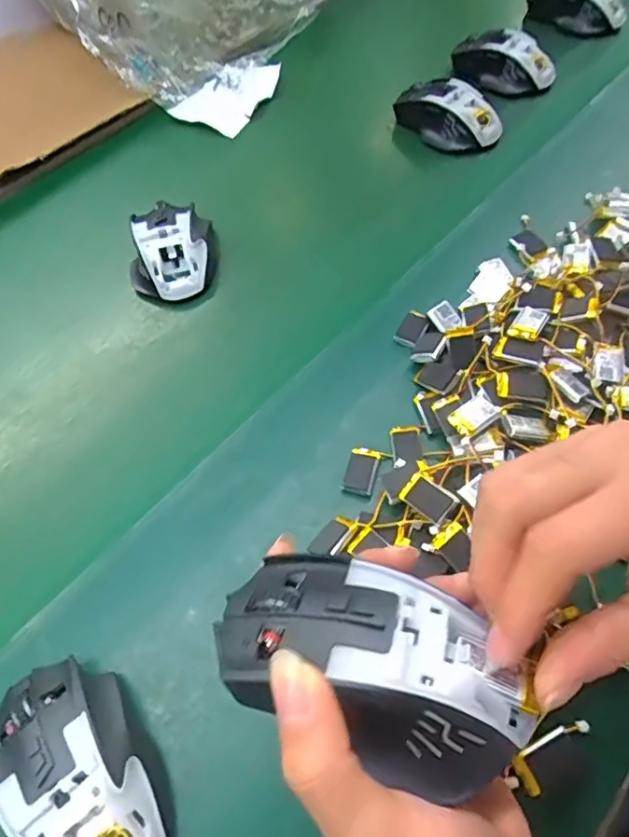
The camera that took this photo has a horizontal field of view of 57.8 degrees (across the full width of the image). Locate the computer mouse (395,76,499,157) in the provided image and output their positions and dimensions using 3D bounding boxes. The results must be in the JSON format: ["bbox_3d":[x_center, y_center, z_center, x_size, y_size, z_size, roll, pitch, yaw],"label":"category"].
[{"bbox_3d":[0.137,-0.312,0.585,0.107,0.043,0.056,36,66,23],"label":"computer mouse"}]

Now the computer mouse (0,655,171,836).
[{"bbox_3d":[-0.120,0.181,0.286,0.077,0.042,0.117,-40,63,-20],"label":"computer mouse"}]

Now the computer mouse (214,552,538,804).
[{"bbox_3d":[0.020,0.083,0.200,0.111,0.032,0.062,15,60,13],"label":"computer mouse"}]

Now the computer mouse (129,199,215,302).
[{"bbox_3d":[-0.126,-0.151,0.503,0.072,0.038,0.096,-9,57,-2],"label":"computer mouse"}]

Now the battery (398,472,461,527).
[{"bbox_3d":[0.068,0.048,0.341,0.031,0.005,0.020,35,90,29],"label":"battery"}]

